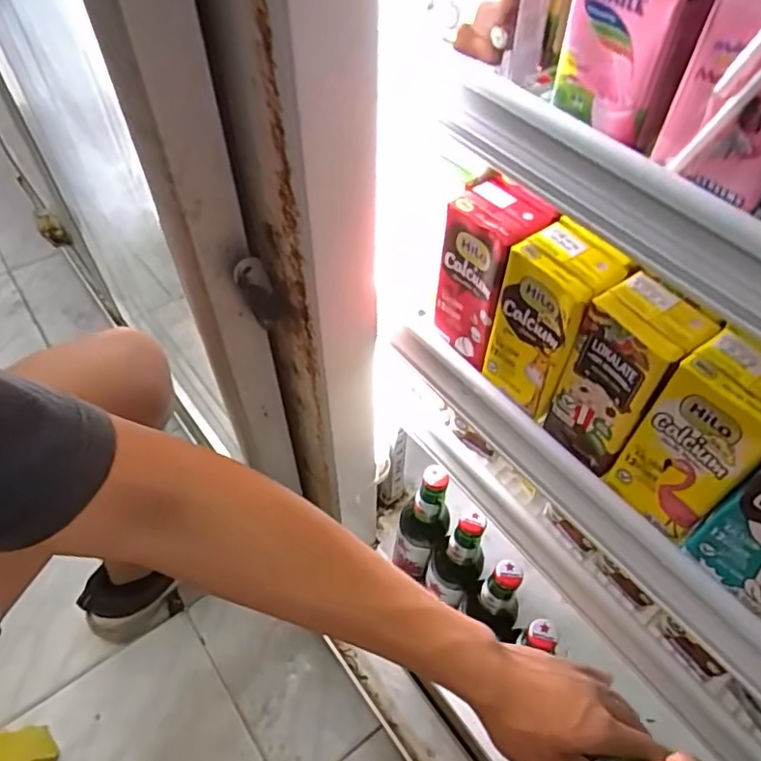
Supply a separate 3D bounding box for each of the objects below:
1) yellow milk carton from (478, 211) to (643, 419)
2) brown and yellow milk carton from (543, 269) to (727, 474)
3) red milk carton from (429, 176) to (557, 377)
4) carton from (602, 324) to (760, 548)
[{"bbox_3d":[0.099,-0.033,0.352,0.041,0.105,0.052,-32,60,-23],"label":"yellow milk carton"},{"bbox_3d":[0.132,-0.001,0.329,0.039,0.107,0.049,-34,61,-24],"label":"brown and yellow milk carton"},{"bbox_3d":[0.068,-0.066,0.376,0.045,0.104,0.049,-32,60,-23],"label":"red milk carton"},{"bbox_3d":[0.162,0.031,0.302,0.037,0.105,0.050,-32,60,-23],"label":"carton"}]

